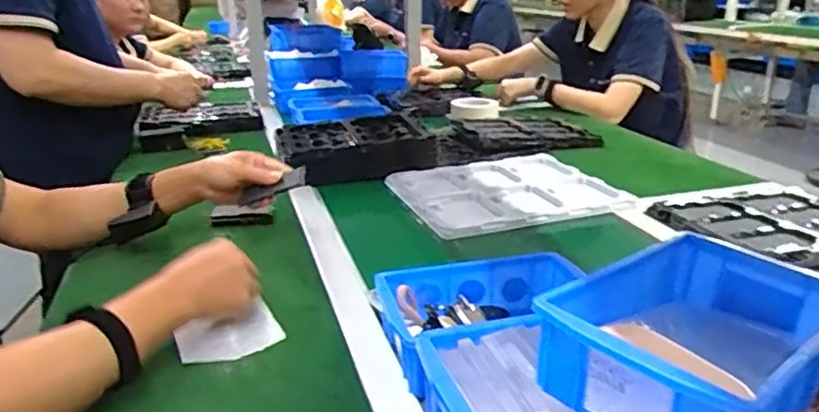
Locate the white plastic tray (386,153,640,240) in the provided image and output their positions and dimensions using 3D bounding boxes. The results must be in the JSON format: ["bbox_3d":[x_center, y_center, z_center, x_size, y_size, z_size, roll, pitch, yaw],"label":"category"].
[{"bbox_3d":[0.151,-0.025,1.062,0.328,0.033,0.312,-5,21,-11],"label":"white plastic tray"}]

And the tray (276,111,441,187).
[{"bbox_3d":[-0.102,-0.108,1.227,0.284,0.079,0.221,-5,21,-10],"label":"tray"}]

